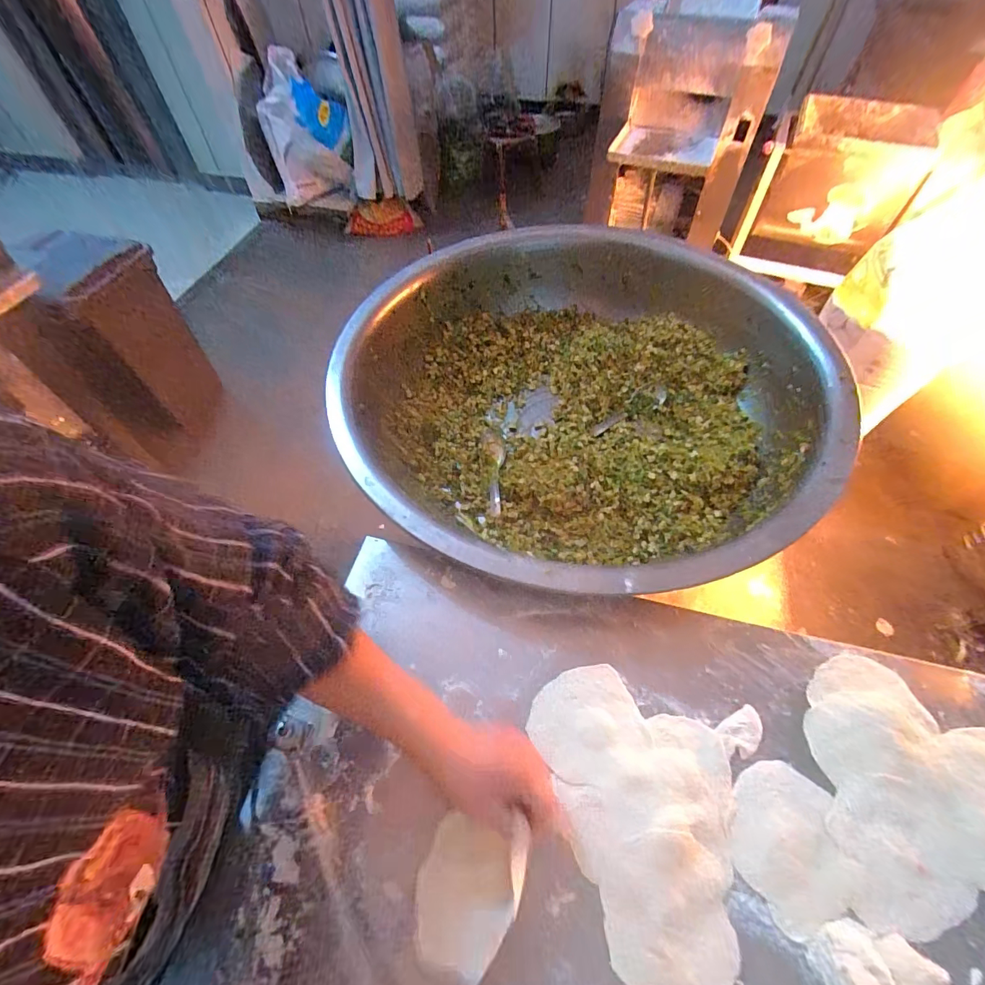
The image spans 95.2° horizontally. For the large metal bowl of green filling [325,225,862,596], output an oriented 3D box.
[{"bbox_3d":[0.132,-0.164,0.739,0.704,0.189,0.707,-1,56,1],"label":"large metal bowl of green filling"}]

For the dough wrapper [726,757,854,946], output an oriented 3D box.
[{"bbox_3d":[0.250,0.299,0.385,0.089,0.005,0.117,8,56,6],"label":"dough wrapper"}]

